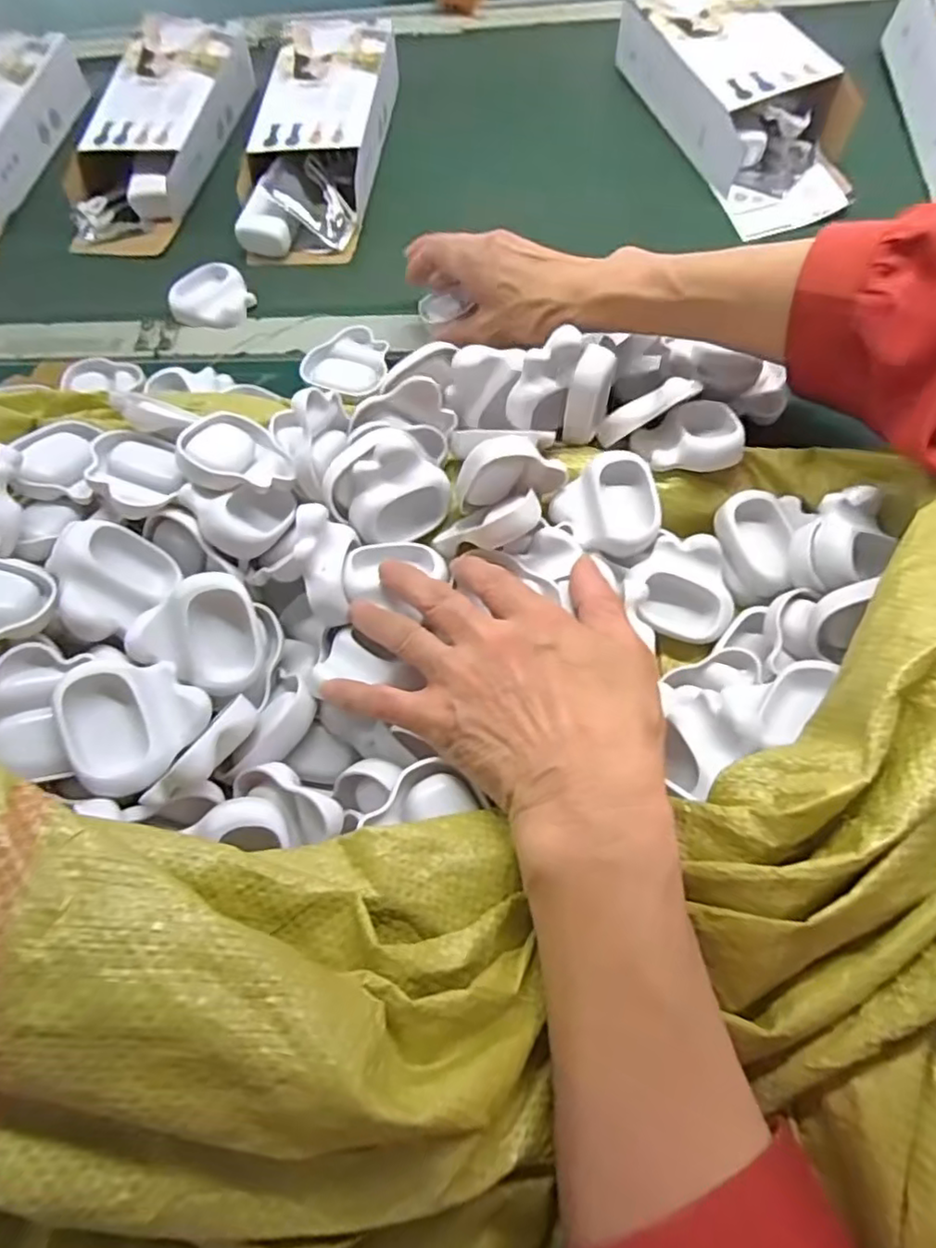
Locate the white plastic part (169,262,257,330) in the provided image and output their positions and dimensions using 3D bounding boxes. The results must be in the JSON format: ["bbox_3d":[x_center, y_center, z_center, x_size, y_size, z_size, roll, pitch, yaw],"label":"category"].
[{"bbox_3d":[-0.203,-0.265,0.508,0.059,0.019,0.059,-1,66,2],"label":"white plastic part"}]

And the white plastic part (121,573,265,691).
[{"bbox_3d":[-0.131,0.007,0.321,0.059,0.019,0.058,-47,111,-13],"label":"white plastic part"}]

